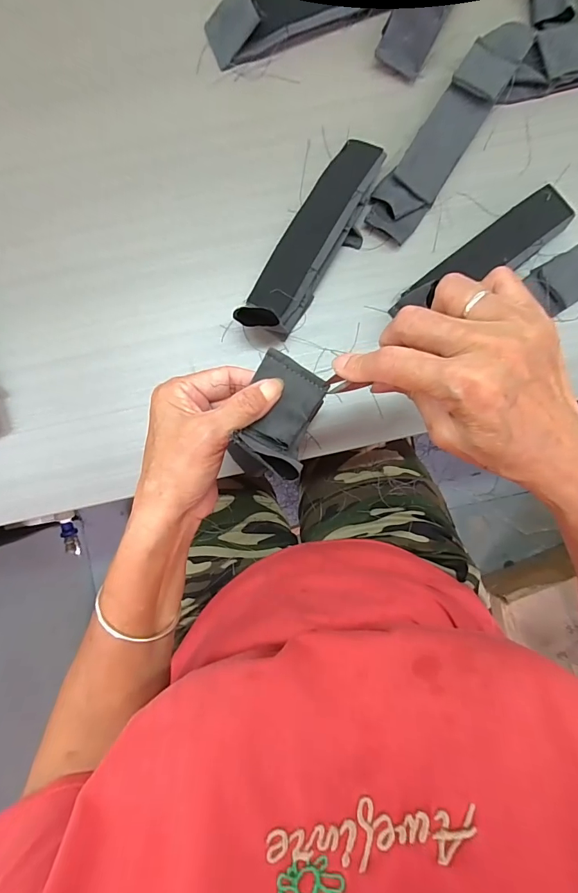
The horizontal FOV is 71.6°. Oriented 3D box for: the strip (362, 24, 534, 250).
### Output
[{"bbox_3d":[0.149,-0.293,0.376,0.049,0.026,0.214,35,90,0],"label":"strip"}]

